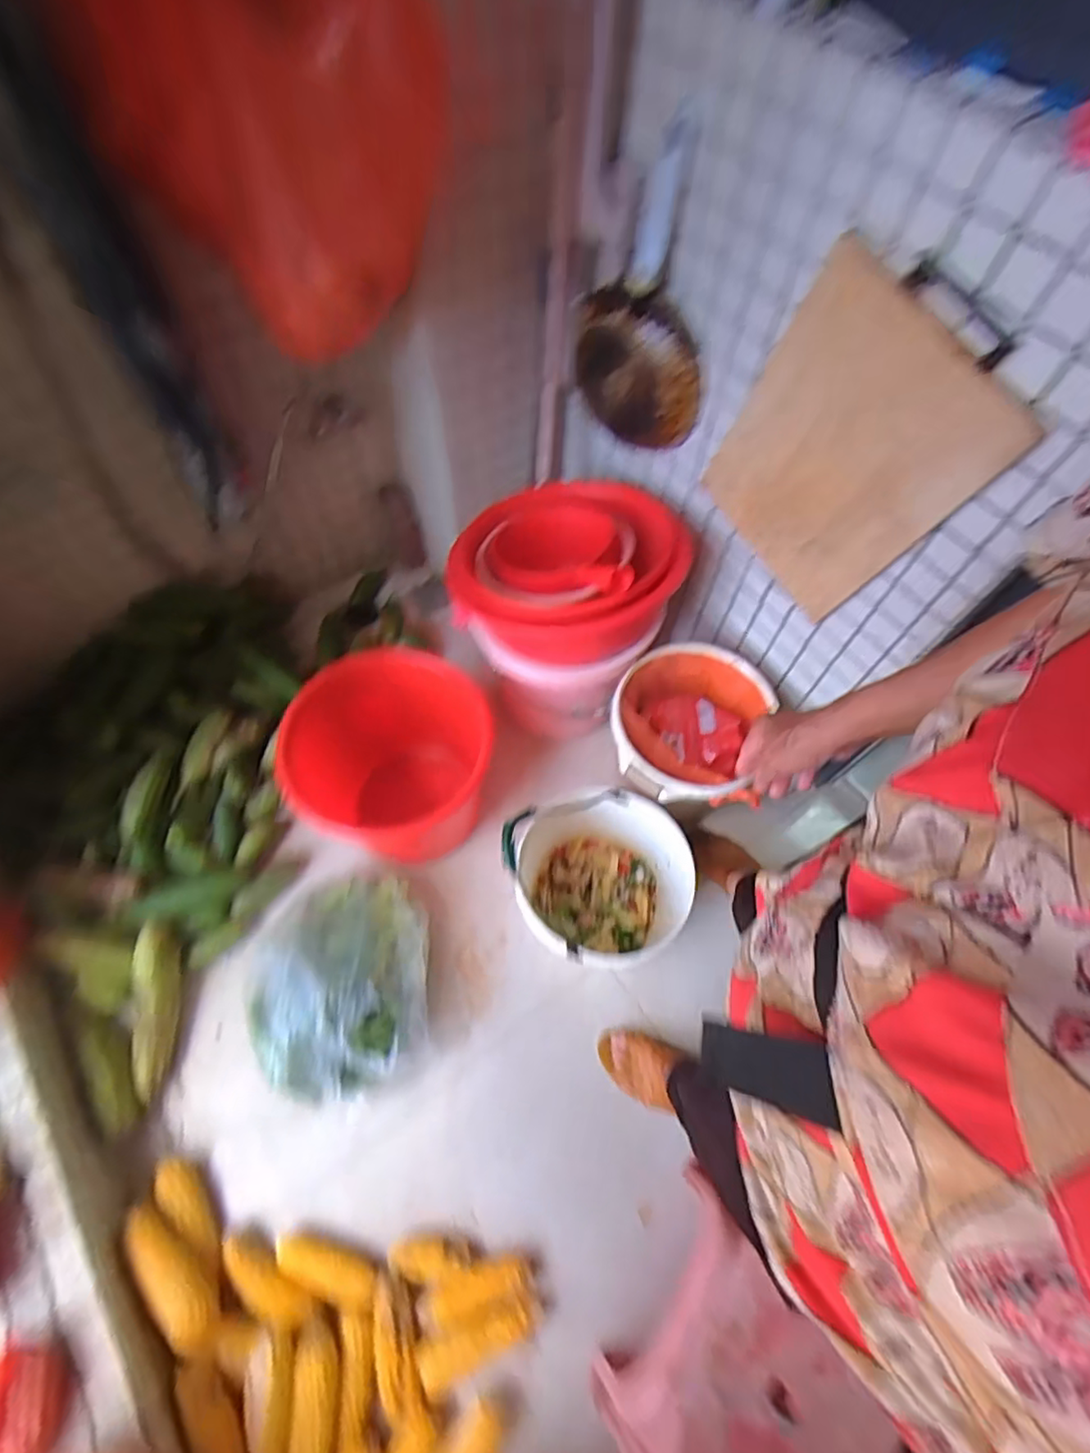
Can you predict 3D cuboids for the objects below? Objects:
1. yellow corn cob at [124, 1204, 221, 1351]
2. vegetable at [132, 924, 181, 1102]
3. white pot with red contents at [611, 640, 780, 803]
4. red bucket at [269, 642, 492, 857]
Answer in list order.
[{"bbox_3d":[-0.525,0.765,0.884,0.193,0.052,0.049,40,67,20],"label":"yellow corn cob"},{"bbox_3d":[-0.653,0.470,1.065,0.060,0.062,0.270,-2,82,-2],"label":"vegetable"},{"bbox_3d":[0.242,0.004,1.077,0.246,0.143,0.282,20,62,10],"label":"white pot with red contents"},{"bbox_3d":[-0.272,0.072,1.120,0.271,0.308,0.327,33,65,17],"label":"red bucket"}]

